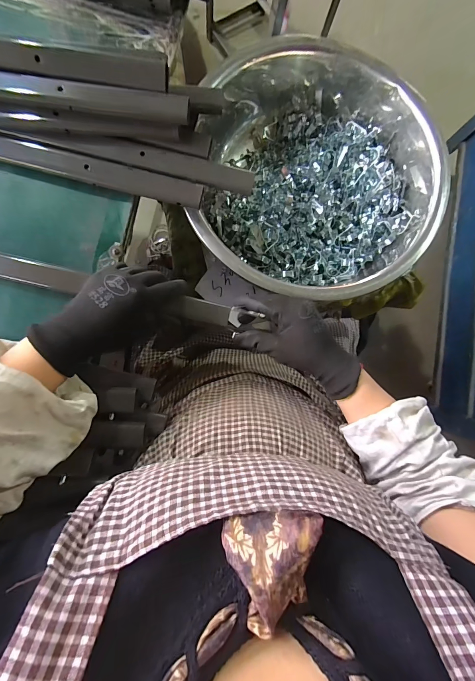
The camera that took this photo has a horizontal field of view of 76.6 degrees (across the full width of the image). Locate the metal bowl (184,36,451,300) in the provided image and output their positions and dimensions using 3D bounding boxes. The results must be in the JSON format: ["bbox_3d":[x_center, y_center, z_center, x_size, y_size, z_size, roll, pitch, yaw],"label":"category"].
[{"bbox_3d":[0.114,-0.242,0.465,0.349,0.112,0.377,13,86,-3],"label":"metal bowl"}]

